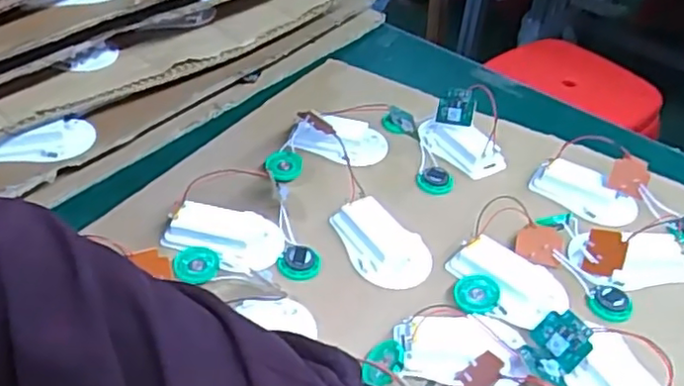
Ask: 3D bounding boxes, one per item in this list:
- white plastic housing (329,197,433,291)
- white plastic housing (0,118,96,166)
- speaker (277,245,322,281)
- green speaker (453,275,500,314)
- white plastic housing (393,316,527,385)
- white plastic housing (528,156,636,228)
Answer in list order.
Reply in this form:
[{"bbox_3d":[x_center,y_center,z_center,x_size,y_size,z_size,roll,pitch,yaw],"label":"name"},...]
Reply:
[{"bbox_3d":[0.027,0.032,0.452,0.051,0.019,0.072,-26,48,-24],"label":"white plastic housing"},{"bbox_3d":[-0.215,-0.035,0.468,0.020,0.030,0.087,29,33,29],"label":"white plastic housing"},{"bbox_3d":[-0.029,0.048,0.439,0.028,0.012,0.025,-5,43,-3],"label":"speaker"},{"bbox_3d":[0.087,0.065,0.419,0.029,0.004,0.026,-8,53,12],"label":"green speaker"},{"bbox_3d":[0.068,0.092,0.376,0.073,0.017,0.040,4,43,6],"label":"white plastic housing"},{"bbox_3d":[0.187,0.000,0.502,0.075,0.015,0.038,38,83,27],"label":"white plastic housing"}]

